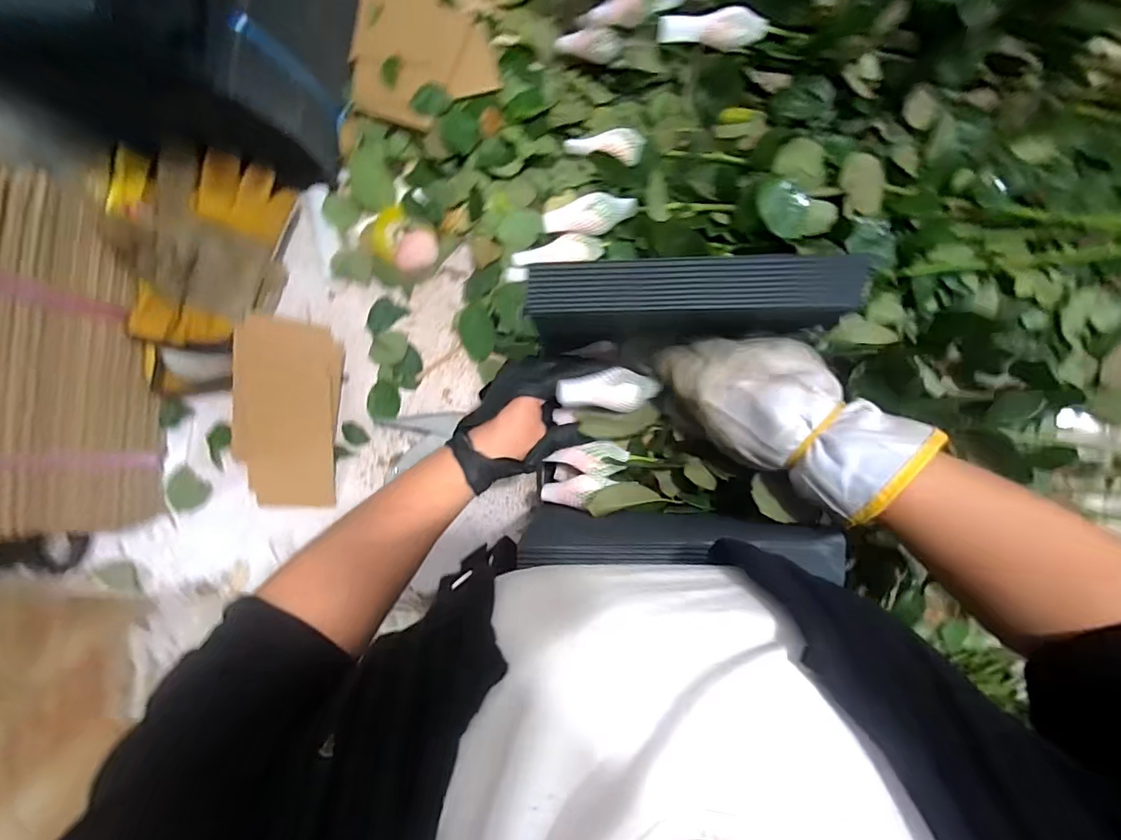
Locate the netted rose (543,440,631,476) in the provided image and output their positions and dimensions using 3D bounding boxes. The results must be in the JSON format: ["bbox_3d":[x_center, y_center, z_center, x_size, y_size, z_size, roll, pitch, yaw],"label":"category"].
[{"bbox_3d":[0.023,0.033,0.421,0.066,0.032,0.028,0,89,26],"label":"netted rose"}]

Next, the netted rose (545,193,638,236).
[{"bbox_3d":[0.027,-0.188,0.449,0.083,0.028,0.032,-3,89,0],"label":"netted rose"}]

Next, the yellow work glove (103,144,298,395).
[{"bbox_3d":[-0.353,-0.142,0.474,0.116,0.085,0.235,13,89,0],"label":"yellow work glove"}]

